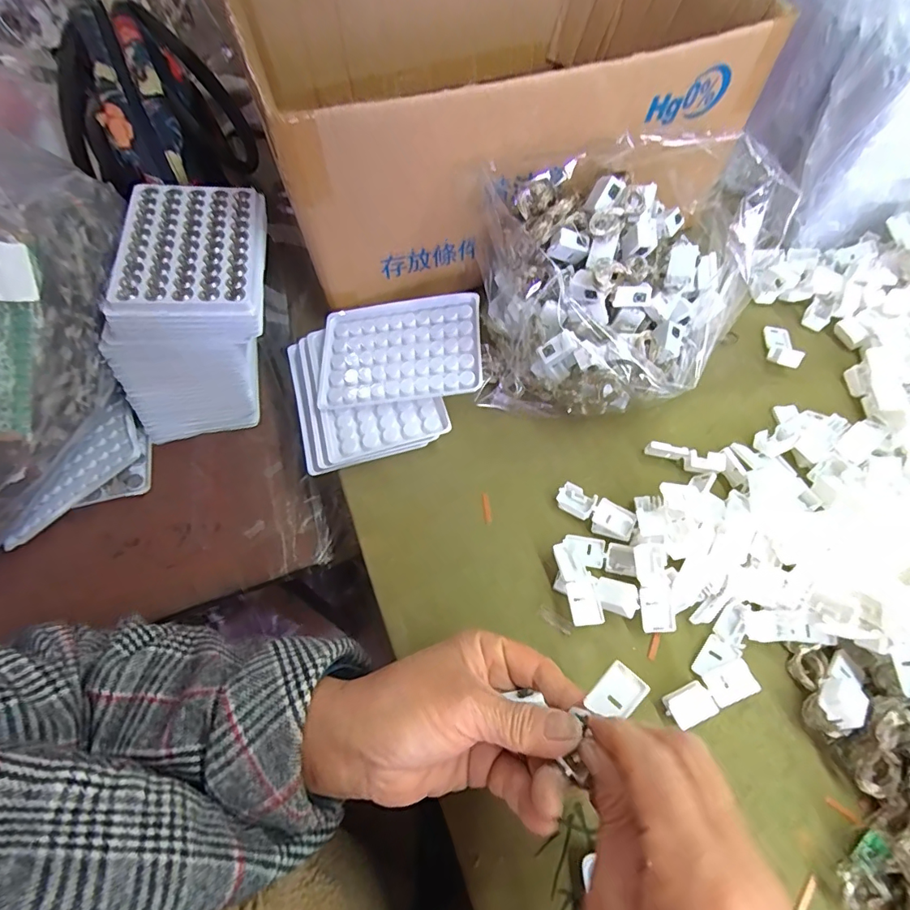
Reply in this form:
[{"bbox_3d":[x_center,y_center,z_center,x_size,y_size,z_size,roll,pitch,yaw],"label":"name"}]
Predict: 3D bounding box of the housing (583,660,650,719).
[{"bbox_3d":[0.077,0.115,0.229,0.020,0.008,0.027,41,70,18],"label":"housing"}]

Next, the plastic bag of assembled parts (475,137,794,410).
[{"bbox_3d":[0.122,-0.130,0.364,0.202,0.123,0.172,5,63,2],"label":"plastic bag of assembled parts"}]

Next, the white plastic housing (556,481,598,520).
[{"bbox_3d":[0.089,0.033,0.352,0.027,0.010,0.021,26,66,12],"label":"white plastic housing"}]

